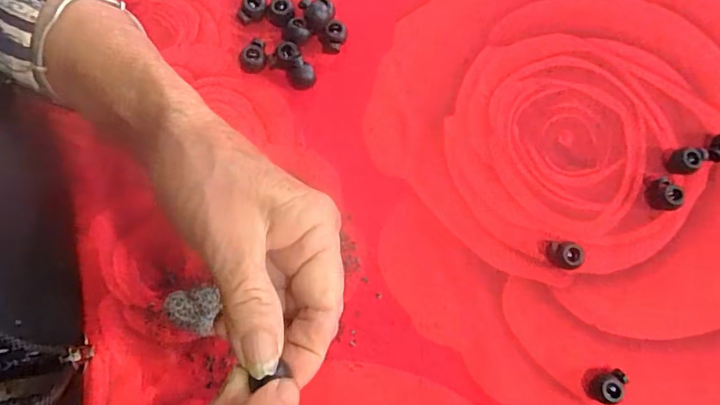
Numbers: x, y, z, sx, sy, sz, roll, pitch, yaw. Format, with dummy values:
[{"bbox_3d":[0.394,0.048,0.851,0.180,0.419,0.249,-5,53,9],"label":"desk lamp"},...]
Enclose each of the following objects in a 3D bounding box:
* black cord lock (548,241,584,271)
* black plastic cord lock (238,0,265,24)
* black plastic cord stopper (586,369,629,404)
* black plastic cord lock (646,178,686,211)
[{"bbox_3d":[0.113,0.030,0.272,0.017,0.011,0.015,4,79,0],"label":"black cord lock"},{"bbox_3d":[-0.065,-0.117,0.297,0.013,0.010,0.017,25,80,4],"label":"black plastic cord lock"},{"bbox_3d":[0.128,0.095,0.254,0.015,0.012,0.019,24,80,4],"label":"black plastic cord stopper"},{"bbox_3d":[0.173,-0.003,0.278,0.017,0.012,0.014,35,81,6],"label":"black plastic cord lock"}]

